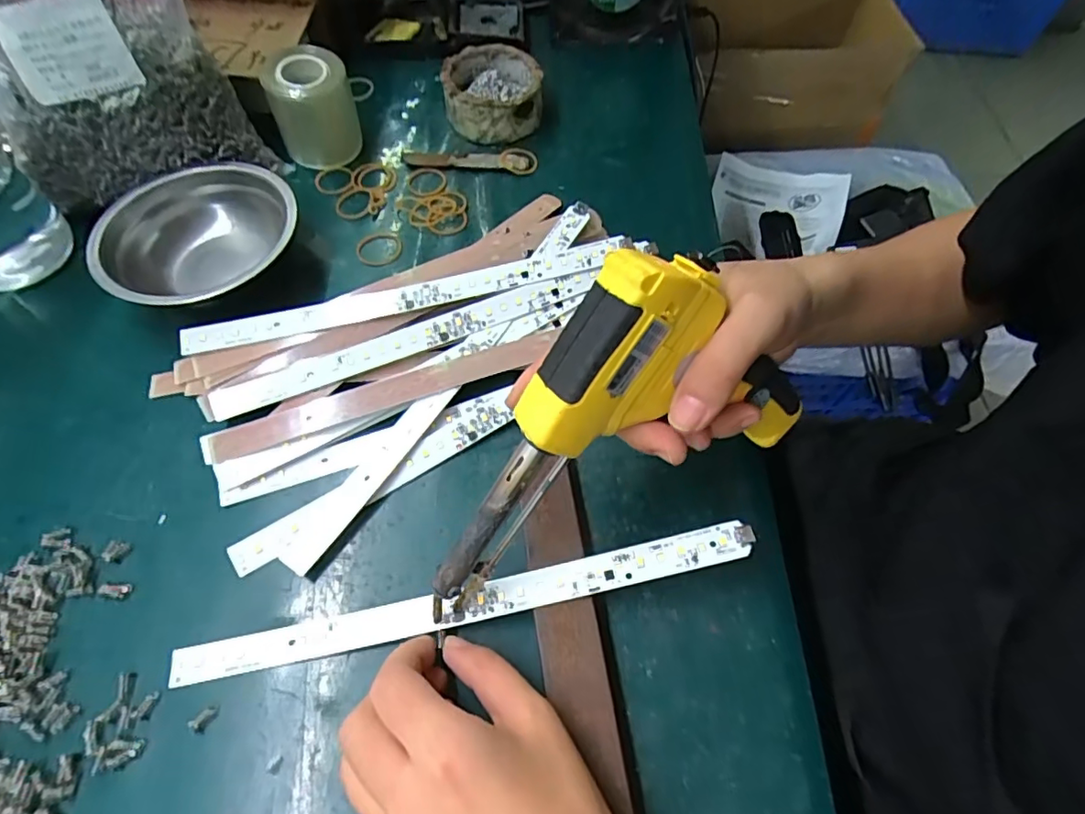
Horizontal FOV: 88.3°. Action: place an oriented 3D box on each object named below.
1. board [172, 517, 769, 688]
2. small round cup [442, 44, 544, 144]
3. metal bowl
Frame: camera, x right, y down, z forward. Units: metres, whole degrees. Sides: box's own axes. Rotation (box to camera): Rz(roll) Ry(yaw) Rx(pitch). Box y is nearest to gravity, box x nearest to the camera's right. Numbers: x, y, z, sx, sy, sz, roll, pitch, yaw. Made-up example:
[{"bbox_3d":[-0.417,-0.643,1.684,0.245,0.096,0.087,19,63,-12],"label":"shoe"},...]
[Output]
[{"bbox_3d":[-0.040,0.095,0.271,0.280,0.009,0.017,-14,60,2],"label":"board"},{"bbox_3d":[-0.042,-0.262,0.465,0.077,0.035,0.085,-7,60,-4],"label":"small round cup"},{"bbox_3d":[-0.228,-0.111,0.387,0.127,0.044,0.127,0,60,0],"label":"metal bowl"}]

